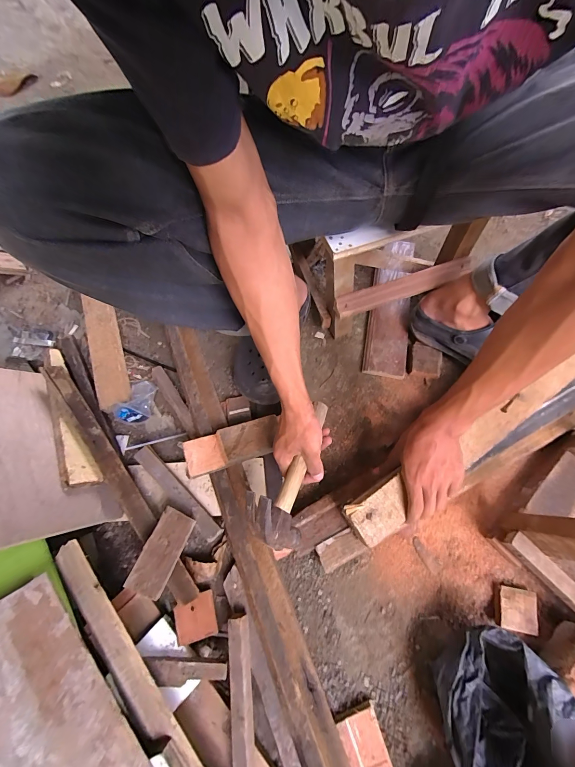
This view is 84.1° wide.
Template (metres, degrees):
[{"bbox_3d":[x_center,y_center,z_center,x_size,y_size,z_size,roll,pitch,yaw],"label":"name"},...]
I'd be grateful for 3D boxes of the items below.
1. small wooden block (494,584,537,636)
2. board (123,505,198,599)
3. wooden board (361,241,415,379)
[{"bbox_3d":[0.366,0.360,0.511,0.060,0.022,0.060,11,69,6],"label":"small wooden block"},{"bbox_3d":[-0.190,0.254,0.485,0.055,0.010,0.115,27,58,-8],"label":"board"},{"bbox_3d":[0.228,-0.176,0.708,0.084,0.020,0.346,10,69,6],"label":"wooden board"}]

